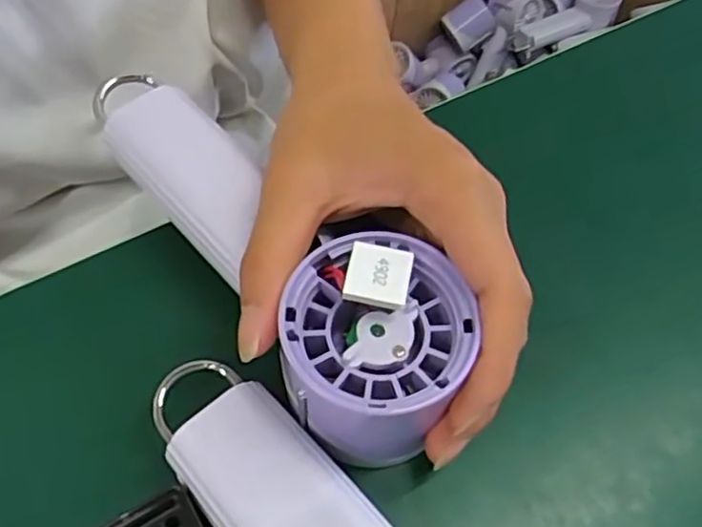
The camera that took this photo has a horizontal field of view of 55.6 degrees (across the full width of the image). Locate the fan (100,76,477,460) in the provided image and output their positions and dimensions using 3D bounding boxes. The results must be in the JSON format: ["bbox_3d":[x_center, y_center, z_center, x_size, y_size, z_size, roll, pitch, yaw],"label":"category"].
[{"bbox_3d":[-0.037,-0.012,0.254,0.058,0.051,0.195,-36,62,-21],"label":"fan"}]

